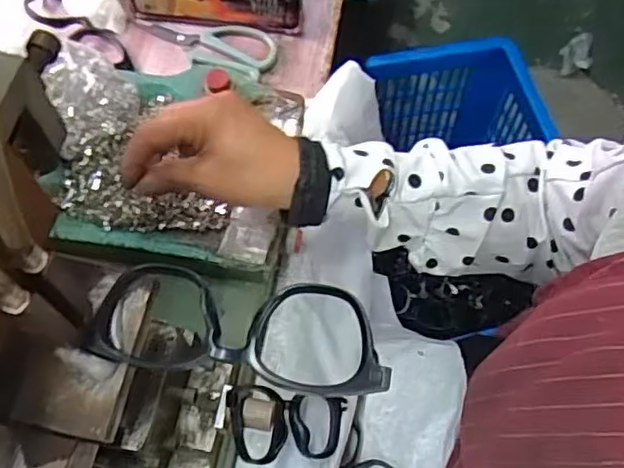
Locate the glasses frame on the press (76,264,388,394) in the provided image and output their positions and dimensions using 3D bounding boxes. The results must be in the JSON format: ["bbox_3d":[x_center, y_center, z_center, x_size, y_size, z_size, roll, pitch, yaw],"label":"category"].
[{"bbox_3d":[-0.032,0.041,0.284,0.134,0.020,0.047,10,65,5],"label":"glasses frame on the press"}]

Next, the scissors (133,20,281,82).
[{"bbox_3d":[-0.099,-0.185,0.602,0.138,0.013,0.056,22,67,11],"label":"scissors"}]

